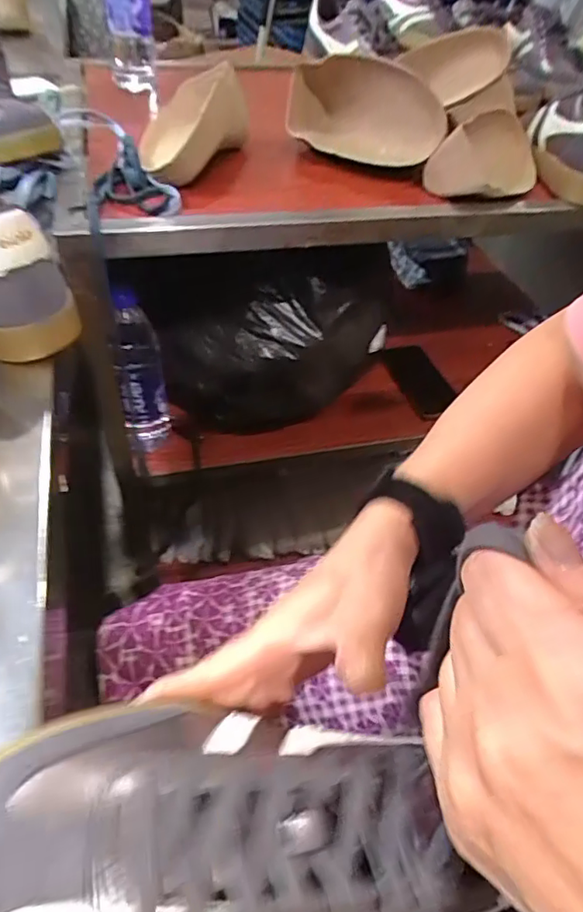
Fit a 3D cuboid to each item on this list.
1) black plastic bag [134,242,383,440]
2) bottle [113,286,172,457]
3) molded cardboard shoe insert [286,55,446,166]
[{"bbox_3d":[-0.029,-0.153,0.732,0.313,0.215,0.126,-8,49,-15],"label":"black plastic bag"},{"bbox_3d":[-0.183,-0.095,0.669,0.058,0.215,0.050,-9,49,-15],"label":"bottle"},{"bbox_3d":[0.093,-0.399,0.639,0.228,0.101,0.029,-8,47,-34],"label":"molded cardboard shoe insert"}]

